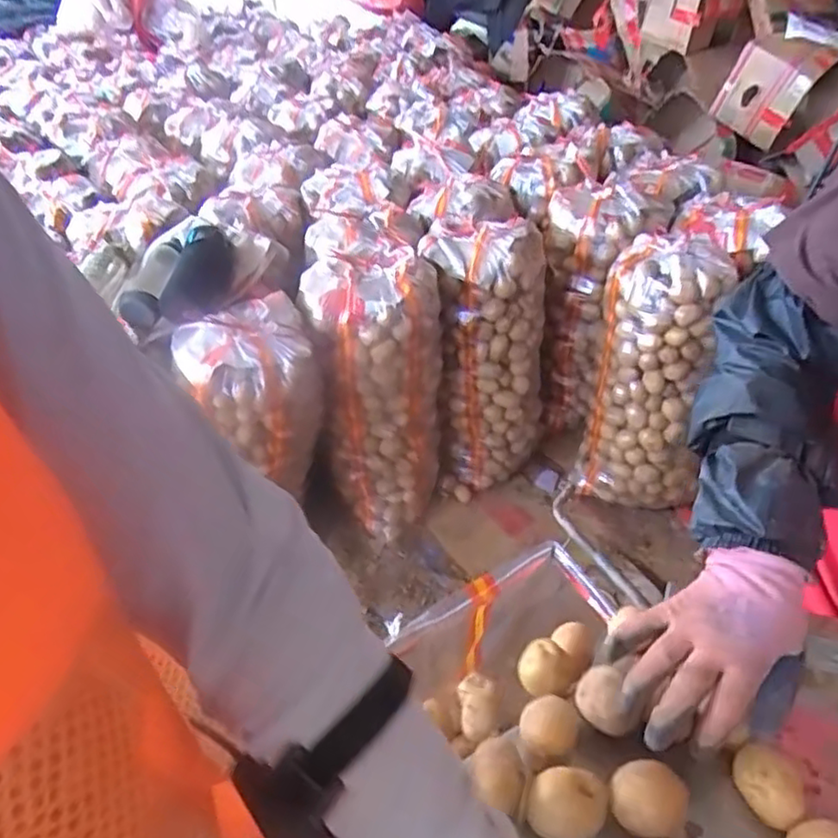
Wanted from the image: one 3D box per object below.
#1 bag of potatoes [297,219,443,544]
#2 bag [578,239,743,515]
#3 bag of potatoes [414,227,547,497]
[{"bbox_3d":[-0.084,-0.102,1.481,0.251,0.596,0.370,-6,43,-3],"label":"bag of potatoes"},{"bbox_3d":[0.523,-0.077,1.462,0.253,0.596,0.242,8,44,11],"label":"bag"},{"bbox_3d":[0.153,-0.113,1.513,0.257,0.631,0.217,4,43,8],"label":"bag of potatoes"}]

